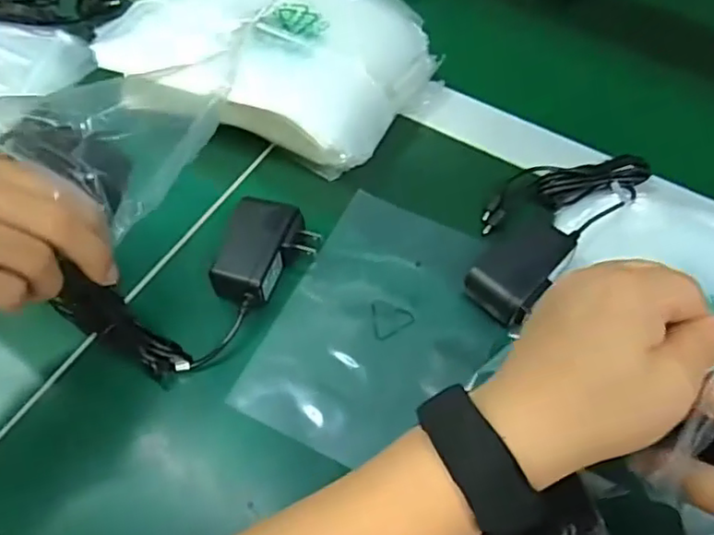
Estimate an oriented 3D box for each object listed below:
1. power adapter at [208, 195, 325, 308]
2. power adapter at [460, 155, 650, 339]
[{"bbox_3d":[-0.062,-0.007,0.417,0.055,0.031,0.072,15,58,6],"label":"power adapter"},{"bbox_3d":[0.139,-0.042,0.452,0.076,0.027,0.193,40,63,20],"label":"power adapter"}]

